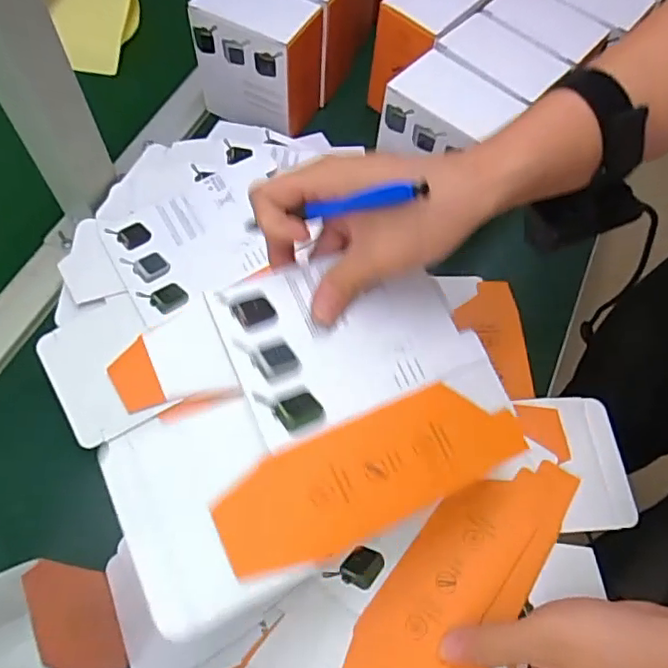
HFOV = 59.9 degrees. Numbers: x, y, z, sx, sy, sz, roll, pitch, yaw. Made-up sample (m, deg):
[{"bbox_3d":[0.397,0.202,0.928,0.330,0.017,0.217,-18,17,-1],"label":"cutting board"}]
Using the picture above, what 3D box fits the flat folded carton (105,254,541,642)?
[{"bbox_3d":[-0.011,0.036,0.320,0.219,0.008,0.155,-21,75,-23],"label":"flat folded carton"}]

